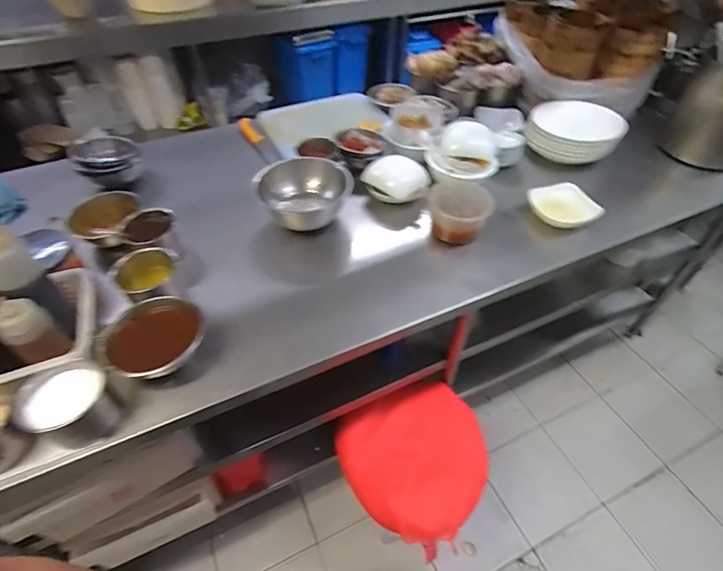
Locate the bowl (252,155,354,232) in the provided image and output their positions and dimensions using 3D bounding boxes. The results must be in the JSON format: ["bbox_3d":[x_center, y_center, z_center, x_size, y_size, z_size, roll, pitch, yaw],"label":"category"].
[{"bbox_3d":[-0.146,-0.248,1.055,0.225,0.114,0.225,1,48,-1],"label":"bowl"}]

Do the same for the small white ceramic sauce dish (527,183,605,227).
[{"bbox_3d":[0.513,-0.205,1.055,0.123,0.050,0.149,-15,50,-14],"label":"small white ceramic sauce dish"}]

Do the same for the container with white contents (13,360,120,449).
[{"bbox_3d":[-0.477,0.203,0.680,0.117,0.095,0.109,-23,52,-20],"label":"container with white contents"}]

